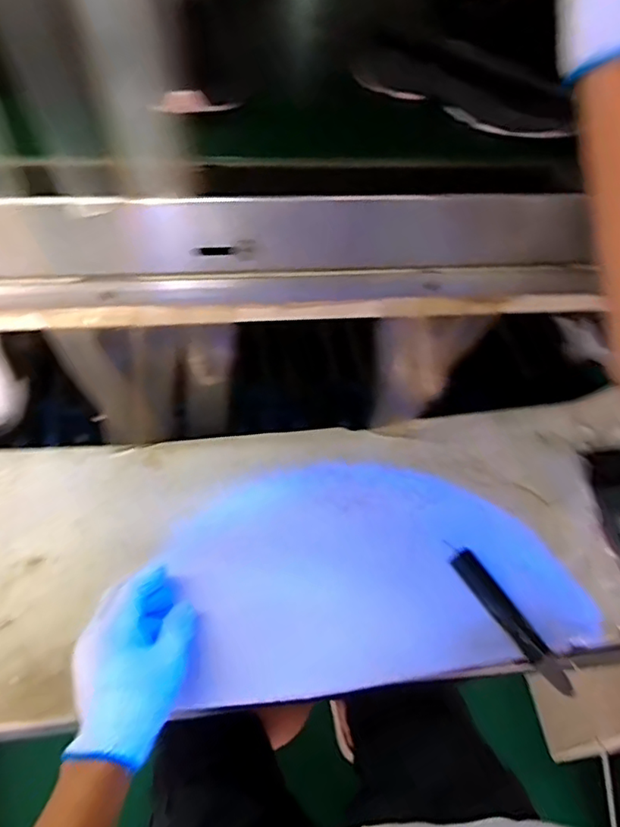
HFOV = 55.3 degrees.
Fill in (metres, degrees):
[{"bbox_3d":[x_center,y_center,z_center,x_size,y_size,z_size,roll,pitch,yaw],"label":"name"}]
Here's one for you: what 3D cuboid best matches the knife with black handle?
[{"bbox_3d":[0.206,0.210,0.608,0.028,0.012,0.163,-25,60,-20],"label":"knife with black handle"}]

